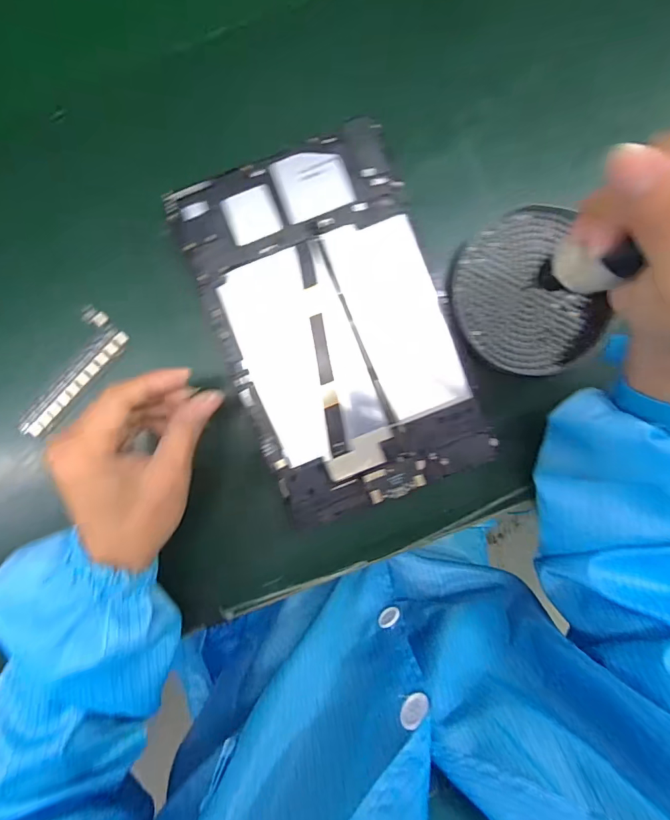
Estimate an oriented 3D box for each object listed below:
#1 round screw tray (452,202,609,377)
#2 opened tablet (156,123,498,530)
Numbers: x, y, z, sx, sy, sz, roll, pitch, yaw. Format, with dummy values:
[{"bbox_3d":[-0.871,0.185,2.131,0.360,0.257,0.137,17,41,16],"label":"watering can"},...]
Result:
[{"bbox_3d":[0.135,-0.078,0.304,0.099,0.013,0.110,-31,92,0],"label":"round screw tray"},{"bbox_3d":[0.001,-0.053,0.291,0.146,0.007,0.236,-22,94,0],"label":"opened tablet"}]

